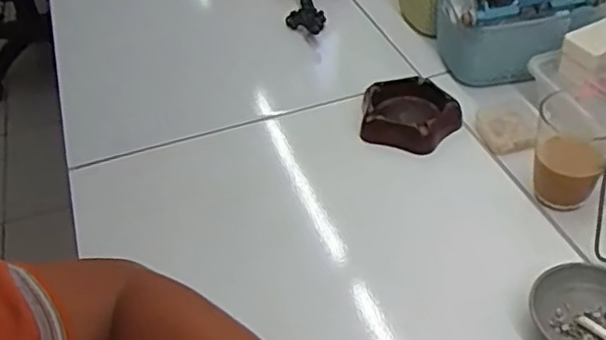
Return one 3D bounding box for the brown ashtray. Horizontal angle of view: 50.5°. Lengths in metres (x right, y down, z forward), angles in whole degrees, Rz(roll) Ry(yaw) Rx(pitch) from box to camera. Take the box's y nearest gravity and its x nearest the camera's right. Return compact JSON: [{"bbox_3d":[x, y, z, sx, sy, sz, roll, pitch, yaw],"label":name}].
[{"bbox_3d":[0.112,-0.059,0.670,0.099,0.029,0.095,2,42,6],"label":"brown ashtray"}]

